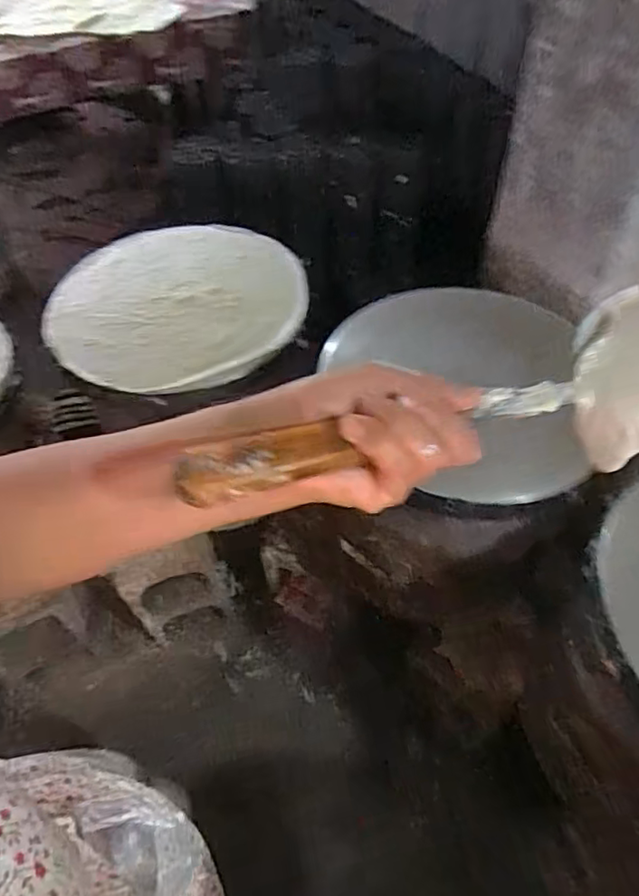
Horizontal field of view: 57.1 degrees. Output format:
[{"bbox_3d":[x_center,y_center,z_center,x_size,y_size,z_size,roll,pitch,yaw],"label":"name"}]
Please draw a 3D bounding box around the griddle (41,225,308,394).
[{"bbox_3d":[-0.216,-0.225,0.893,0.386,0.038,0.368,-1,52,1],"label":"griddle"}]

